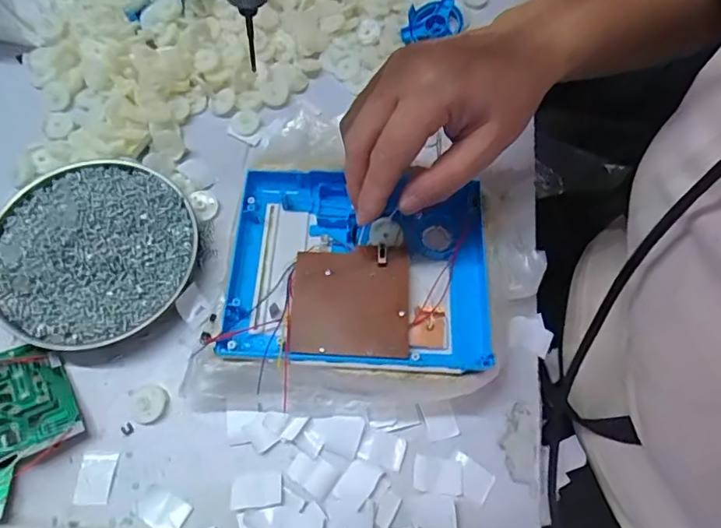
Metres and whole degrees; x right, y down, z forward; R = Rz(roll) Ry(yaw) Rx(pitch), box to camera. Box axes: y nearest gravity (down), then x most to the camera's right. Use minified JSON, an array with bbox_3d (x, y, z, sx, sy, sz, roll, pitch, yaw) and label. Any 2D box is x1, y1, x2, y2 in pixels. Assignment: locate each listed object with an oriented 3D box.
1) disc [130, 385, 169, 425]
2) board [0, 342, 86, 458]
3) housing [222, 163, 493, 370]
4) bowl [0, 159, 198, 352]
[{"bbox_3d":[-0.134,0.087,0.323,0.023,0.008,0.023,2,66,-3],"label":"disc"},{"bbox_3d":[-0.212,0.083,0.308,0.067,0.005,0.070,-18,57,-28],"label":"board"},{"bbox_3d":[-0.002,-0.001,0.333,0.163,0.020,0.129,3,64,-2],"label":"housing"},{"bbox_3d":[-0.182,-0.008,0.351,0.129,0.030,0.131,2,66,-3],"label":"bowl"}]

